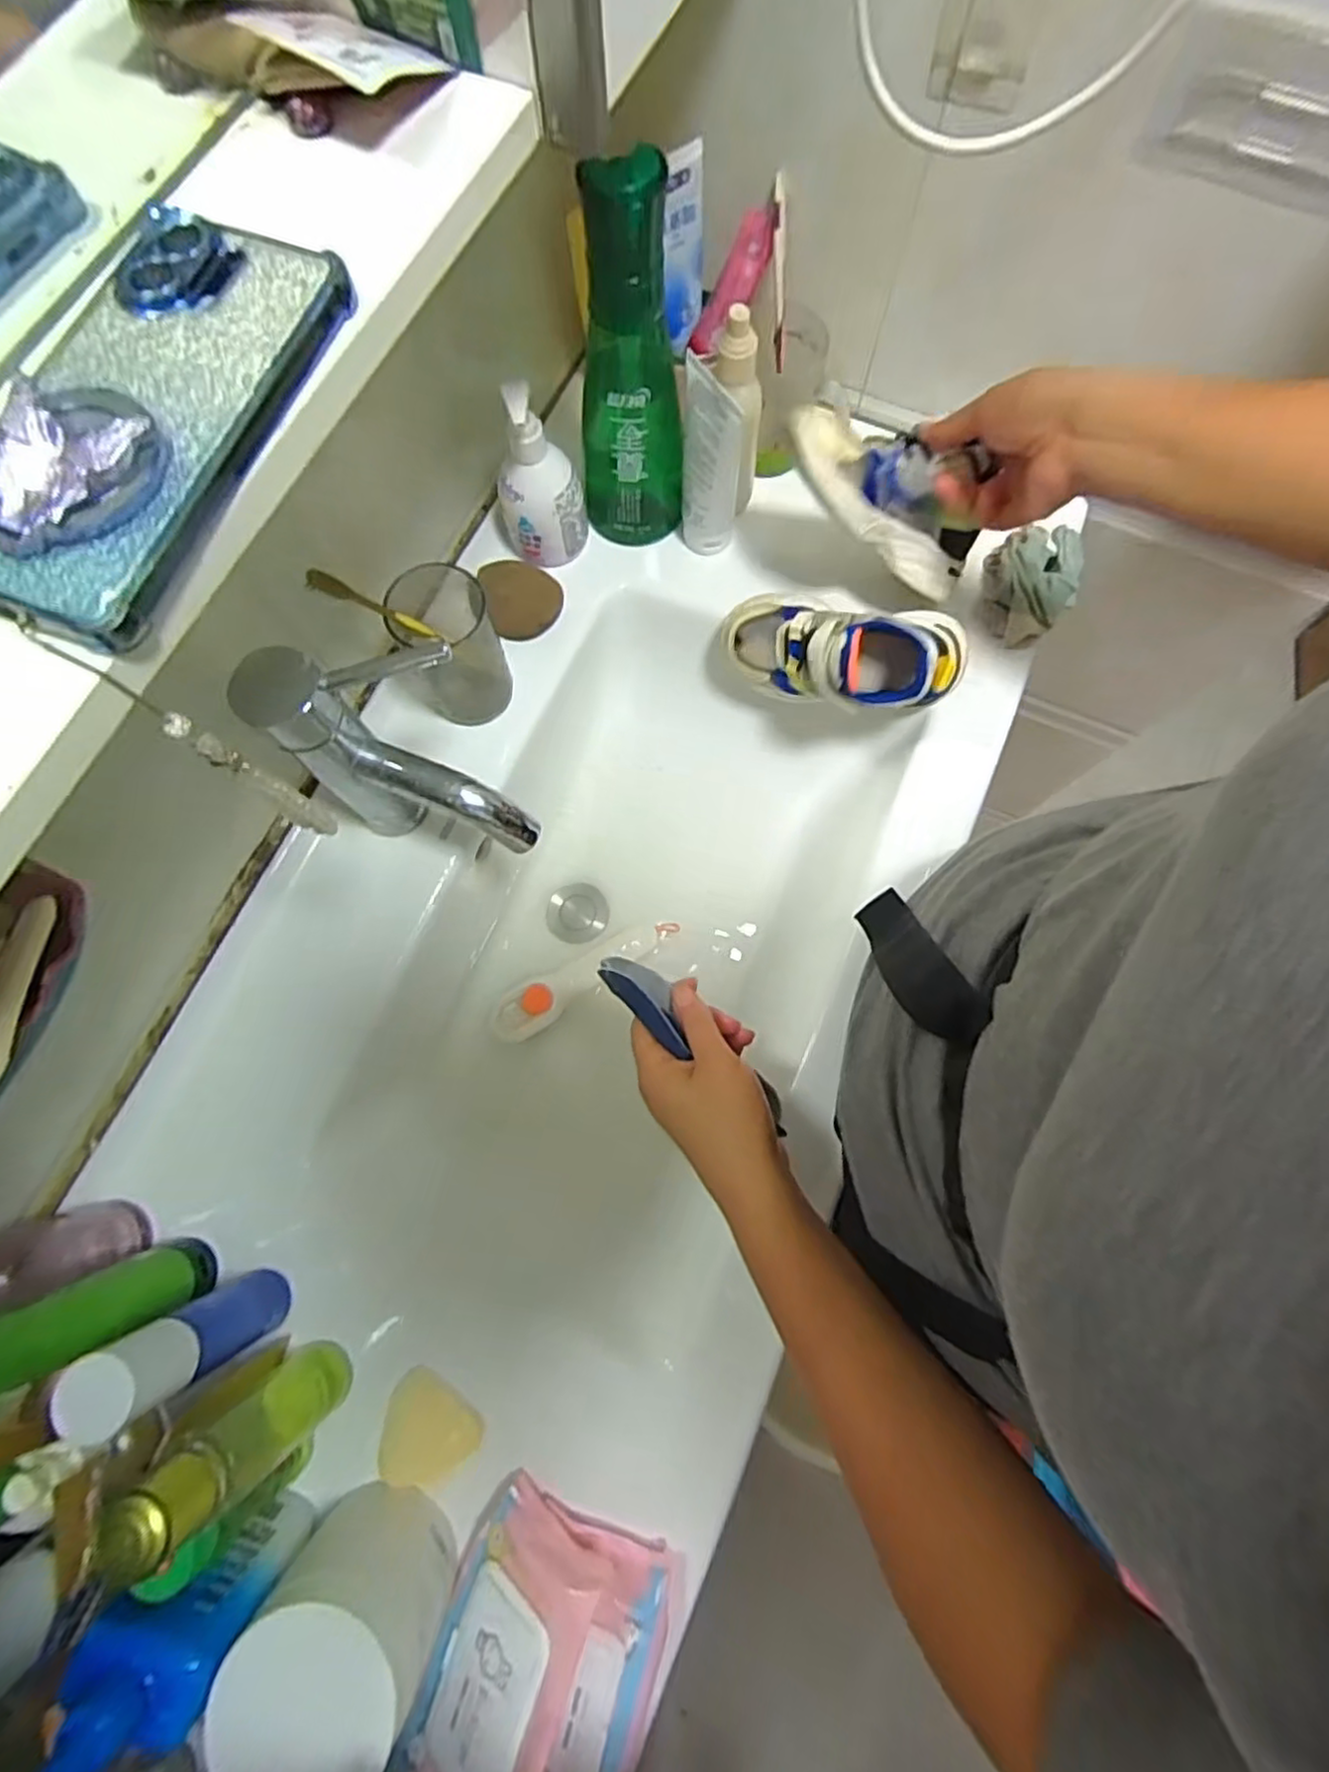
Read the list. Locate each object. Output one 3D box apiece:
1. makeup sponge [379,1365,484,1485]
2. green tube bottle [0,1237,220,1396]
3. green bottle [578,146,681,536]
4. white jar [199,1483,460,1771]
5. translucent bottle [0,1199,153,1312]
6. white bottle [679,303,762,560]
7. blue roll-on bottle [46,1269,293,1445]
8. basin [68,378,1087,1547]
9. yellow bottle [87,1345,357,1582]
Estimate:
[{"bbox_3d":[-0.152,0.349,0.439,0.061,0.014,0.055,31,78,8],"label":"makeup sponge"},{"bbox_3d":[-0.323,0.230,0.359,0.042,0.217,0.043,-20,76,-5],"label":"green tube bottle"},{"bbox_3d":[-0.027,-0.364,0.502,0.078,0.255,0.070,-1,75,0],"label":"green bottle"},{"bbox_3d":[-0.171,0.404,0.376,0.087,0.107,0.087,0,75,0],"label":"white jar"},{"bbox_3d":[-0.375,0.218,0.404,0.040,0.139,0.052,-38,78,-9],"label":"translucent bottle"},{"bbox_3d":[0.041,-0.340,0.547,0.052,0.161,0.068,20,76,6],"label":"white bottle"},{"bbox_3d":[-0.267,0.257,0.388,0.033,0.142,0.039,-39,78,-9],"label":"blue roll-on bottle"},{"bbox_3d":[-0.051,0.007,0.569,0.463,0.199,0.738,23,77,6],"label":"basin"},{"bbox_3d":[-0.229,0.300,0.373,0.051,0.153,0.044,-15,76,-4],"label":"yellow bottle"}]

